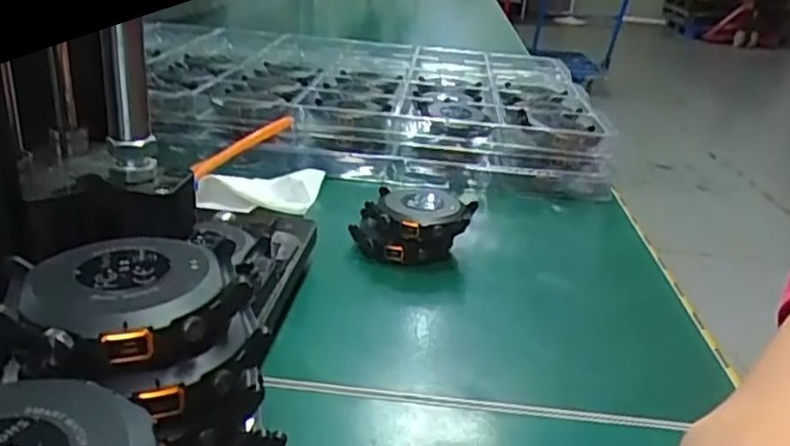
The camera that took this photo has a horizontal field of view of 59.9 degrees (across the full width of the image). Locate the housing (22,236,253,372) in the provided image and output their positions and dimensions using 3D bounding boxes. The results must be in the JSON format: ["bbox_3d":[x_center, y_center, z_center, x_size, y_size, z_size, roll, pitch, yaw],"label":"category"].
[{"bbox_3d":[-0.064,0.017,0.165,0.044,0.010,0.045,-14,30,-37],"label":"housing"}]

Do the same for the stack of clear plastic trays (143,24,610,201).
[{"bbox_3d":[-0.029,-0.110,0.591,0.360,0.046,0.298,6,23,1],"label":"stack of clear plastic trays"}]

